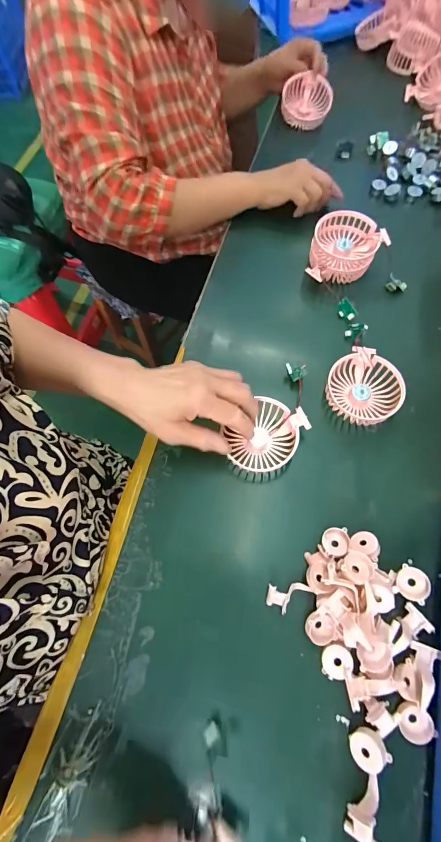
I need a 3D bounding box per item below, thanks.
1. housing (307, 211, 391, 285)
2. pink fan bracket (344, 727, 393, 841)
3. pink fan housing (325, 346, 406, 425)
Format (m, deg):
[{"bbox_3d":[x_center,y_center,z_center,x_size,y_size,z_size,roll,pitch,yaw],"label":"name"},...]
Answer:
[{"bbox_3d":[0.180,-0.247,0.515,0.099,0.056,0.085,9,68,4],"label":"housing"},{"bbox_3d":[0.123,0.305,0.300,0.026,0.023,0.073,13,69,5],"label":"pink fan bracket"},{"bbox_3d":[0.176,-0.040,0.441,0.080,0.030,0.088,0,68,0],"label":"pink fan housing"}]

